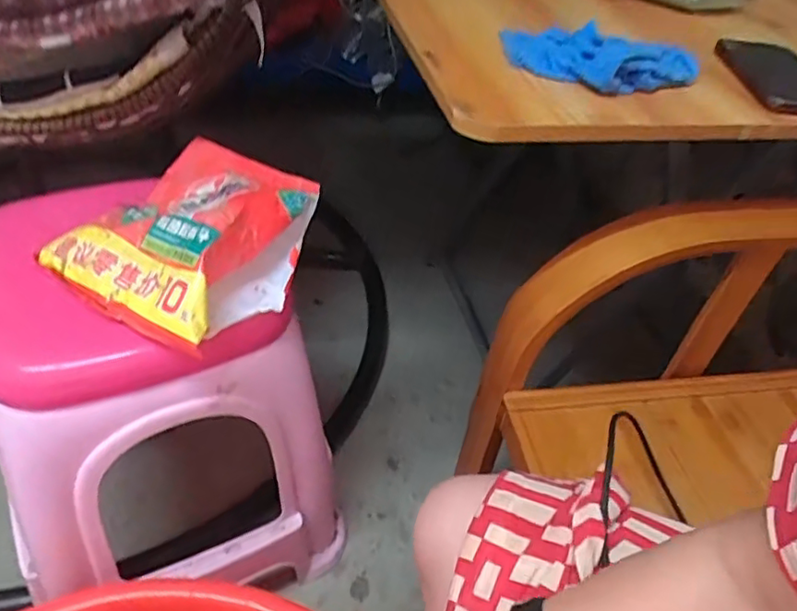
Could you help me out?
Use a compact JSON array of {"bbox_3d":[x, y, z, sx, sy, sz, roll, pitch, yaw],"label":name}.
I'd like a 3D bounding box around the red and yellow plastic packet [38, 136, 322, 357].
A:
[{"bbox_3d":[-0.199,-0.073,0.596,0.212,0.087,0.214,27,44,21],"label":"red and yellow plastic packet"}]

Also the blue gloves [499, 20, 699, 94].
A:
[{"bbox_3d":[0.183,-0.229,0.556,0.177,0.031,0.094,17,41,10],"label":"blue gloves"}]

